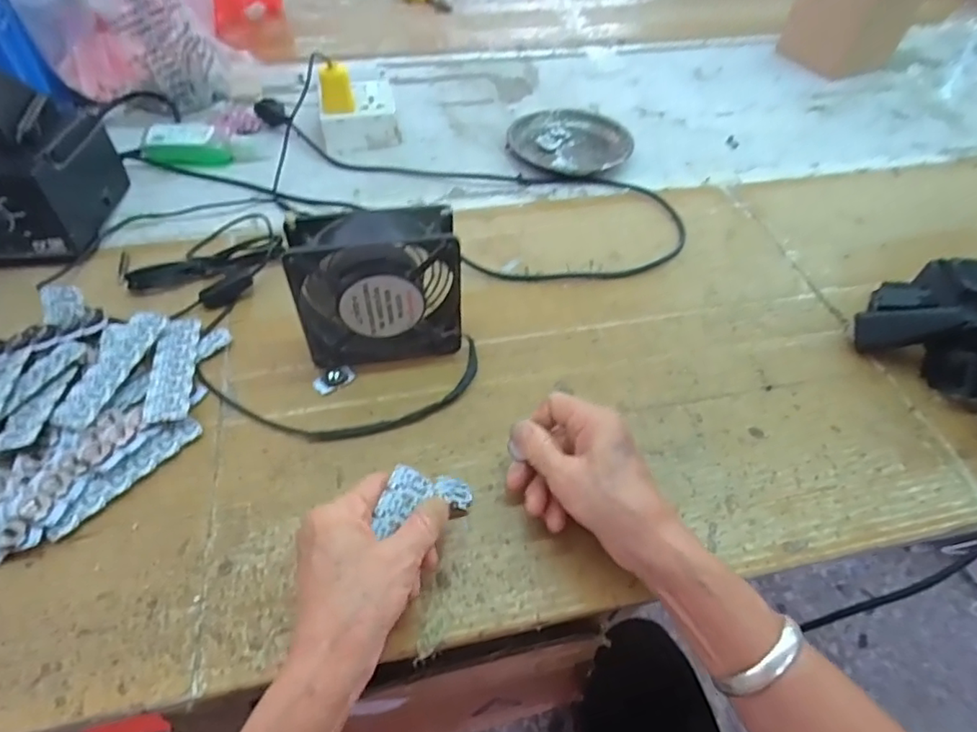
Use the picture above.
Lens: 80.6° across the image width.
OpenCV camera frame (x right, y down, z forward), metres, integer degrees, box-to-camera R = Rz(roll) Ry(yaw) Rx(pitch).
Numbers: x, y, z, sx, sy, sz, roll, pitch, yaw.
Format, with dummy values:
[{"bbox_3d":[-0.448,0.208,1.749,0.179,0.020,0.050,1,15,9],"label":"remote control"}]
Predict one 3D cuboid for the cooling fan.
[{"bbox_3d":[-0.082,-0.056,0.436,0.117,0.116,0.041,-7,51,-9],"label":"cooling fan"}]

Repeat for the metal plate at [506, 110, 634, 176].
[{"bbox_3d":[0.095,-0.266,0.682,0.143,0.018,0.122,23,53,15],"label":"metal plate"}]

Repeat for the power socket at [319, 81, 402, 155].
[{"bbox_3d":[-0.153,-0.295,0.679,0.087,0.044,0.081,-11,52,-12],"label":"power socket"}]

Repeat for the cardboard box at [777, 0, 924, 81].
[{"bbox_3d":[0.515,-0.490,0.815,0.144,0.118,0.114,-23,55,-21],"label":"cardboard box"}]

